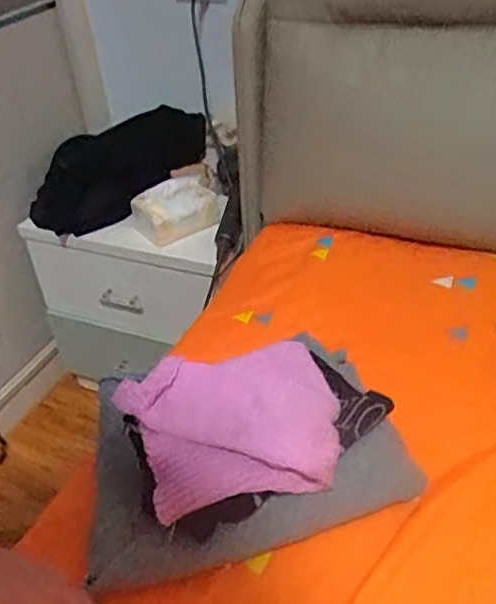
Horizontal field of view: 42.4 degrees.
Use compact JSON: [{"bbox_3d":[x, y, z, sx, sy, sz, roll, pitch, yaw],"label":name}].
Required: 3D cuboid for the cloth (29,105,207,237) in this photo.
[{"bbox_3d":[-0.268,-0.265,1.255,0.342,0.127,0.245,-24,43,-20],"label":"cloth"}]

